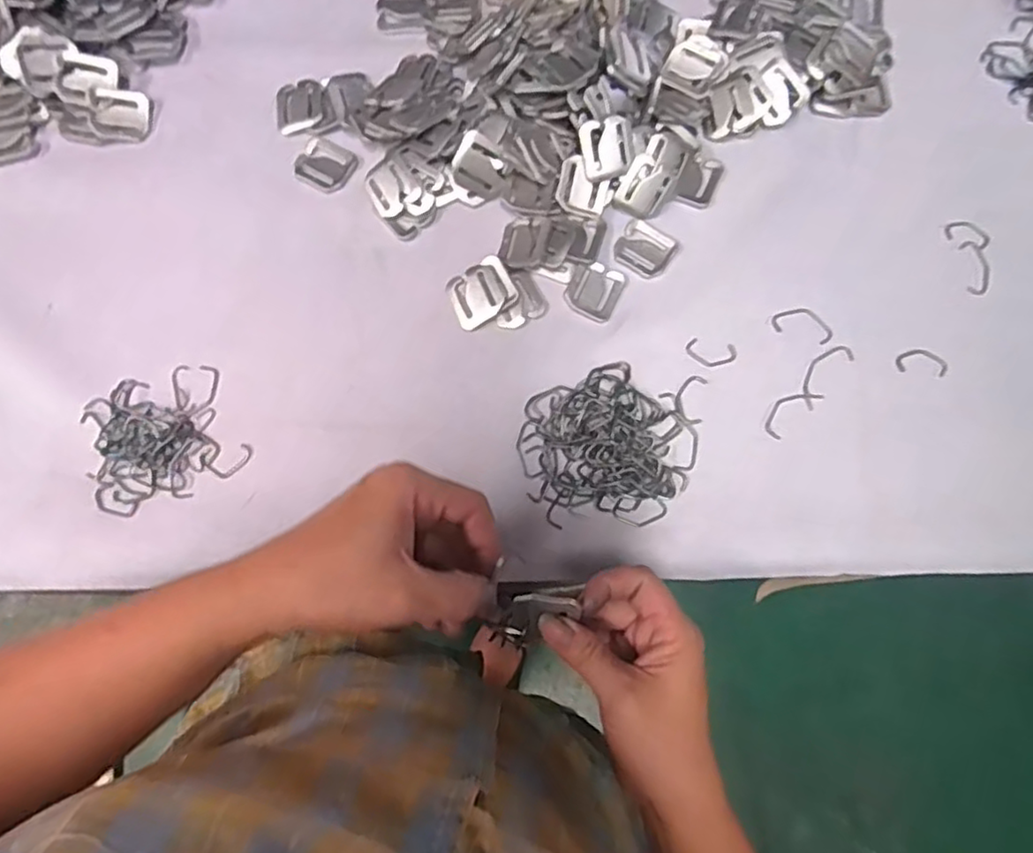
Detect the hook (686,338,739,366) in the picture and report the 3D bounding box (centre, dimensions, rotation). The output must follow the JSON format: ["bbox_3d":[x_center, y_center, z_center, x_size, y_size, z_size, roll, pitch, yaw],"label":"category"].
[{"bbox_3d":[0.134,-0.050,0.454,0.034,0.004,0.018,9,79,1],"label":"hook"}]

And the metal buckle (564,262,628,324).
[{"bbox_3d":[0.055,-0.095,0.462,0.036,0.004,0.039,26,80,4],"label":"metal buckle"}]

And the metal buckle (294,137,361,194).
[{"bbox_3d":[-0.138,-0.188,0.480,0.039,0.004,0.037,28,80,4],"label":"metal buckle"}]

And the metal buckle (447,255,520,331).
[{"bbox_3d":[-0.024,-0.092,0.458,0.045,0.012,0.038,-29,81,-6],"label":"metal buckle"}]

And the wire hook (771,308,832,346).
[{"bbox_3d":[0.199,-0.072,0.460,0.041,0.004,0.022,16,79,2],"label":"wire hook"}]

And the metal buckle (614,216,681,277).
[{"bbox_3d":[0.091,-0.125,0.469,0.039,0.004,0.035,32,80,5],"label":"metal buckle"}]

